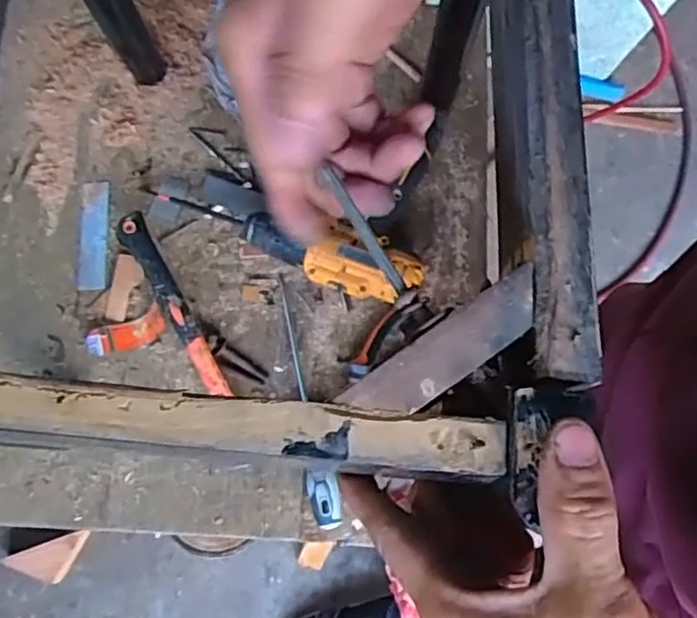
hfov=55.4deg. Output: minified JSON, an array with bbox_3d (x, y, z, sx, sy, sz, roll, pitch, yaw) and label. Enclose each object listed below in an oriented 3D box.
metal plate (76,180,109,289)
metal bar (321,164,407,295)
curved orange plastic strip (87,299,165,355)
[{"bbox_3d":[-0.277,-0.080,0.718,0.032,0.004,0.122,-5,76,9],"label":"metal plate"},{"bbox_3d":[0.007,-0.033,0.272,0.005,0.005,0.060,-31,88,-8],"label":"metal bar"},{"bbox_3d":[-0.229,0.025,0.683,0.080,0.012,0.034,-22,76,-5],"label":"curved orange plastic strip"}]

